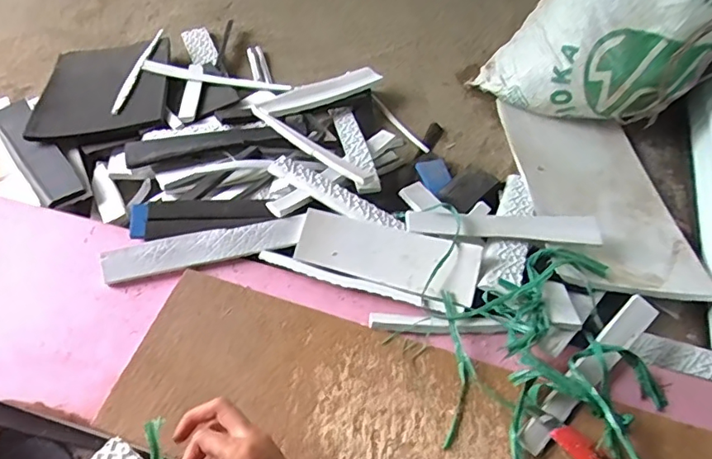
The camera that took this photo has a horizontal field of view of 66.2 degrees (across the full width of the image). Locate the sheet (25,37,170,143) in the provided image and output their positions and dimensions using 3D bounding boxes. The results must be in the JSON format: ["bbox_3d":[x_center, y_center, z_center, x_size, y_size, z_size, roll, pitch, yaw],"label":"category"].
[{"bbox_3d":[-0.454,-0.264,0.990,0.212,0.018,0.281,-5,50,-8],"label":"sheet"}]

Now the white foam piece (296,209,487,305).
[{"bbox_3d":[0.044,0.032,0.759,0.245,0.020,0.089,15,65,11],"label":"white foam piece"}]

